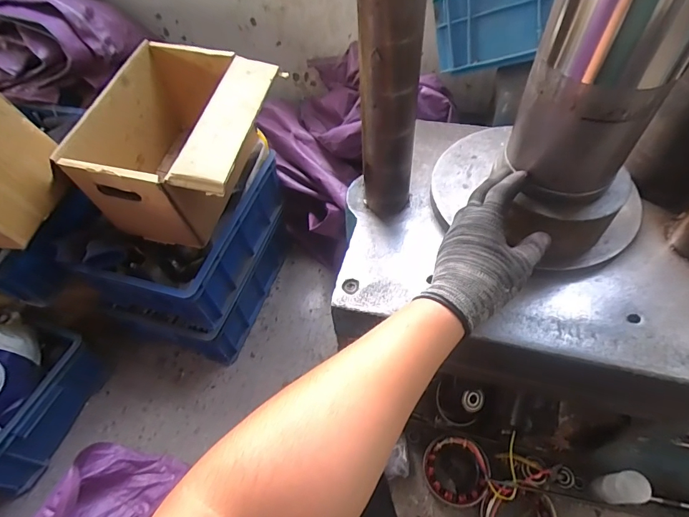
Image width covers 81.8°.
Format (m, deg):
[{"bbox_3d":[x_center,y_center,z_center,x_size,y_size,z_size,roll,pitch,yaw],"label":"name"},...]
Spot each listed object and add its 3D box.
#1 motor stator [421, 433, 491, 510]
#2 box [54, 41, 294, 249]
[{"bbox_3d":[0.204,0.388,0.731,0.114,0.050,0.107,-2,54,3],"label":"motor stator"},{"bbox_3d":[-0.284,-0.196,0.747,0.289,0.228,0.318,9,56,11],"label":"box"}]

